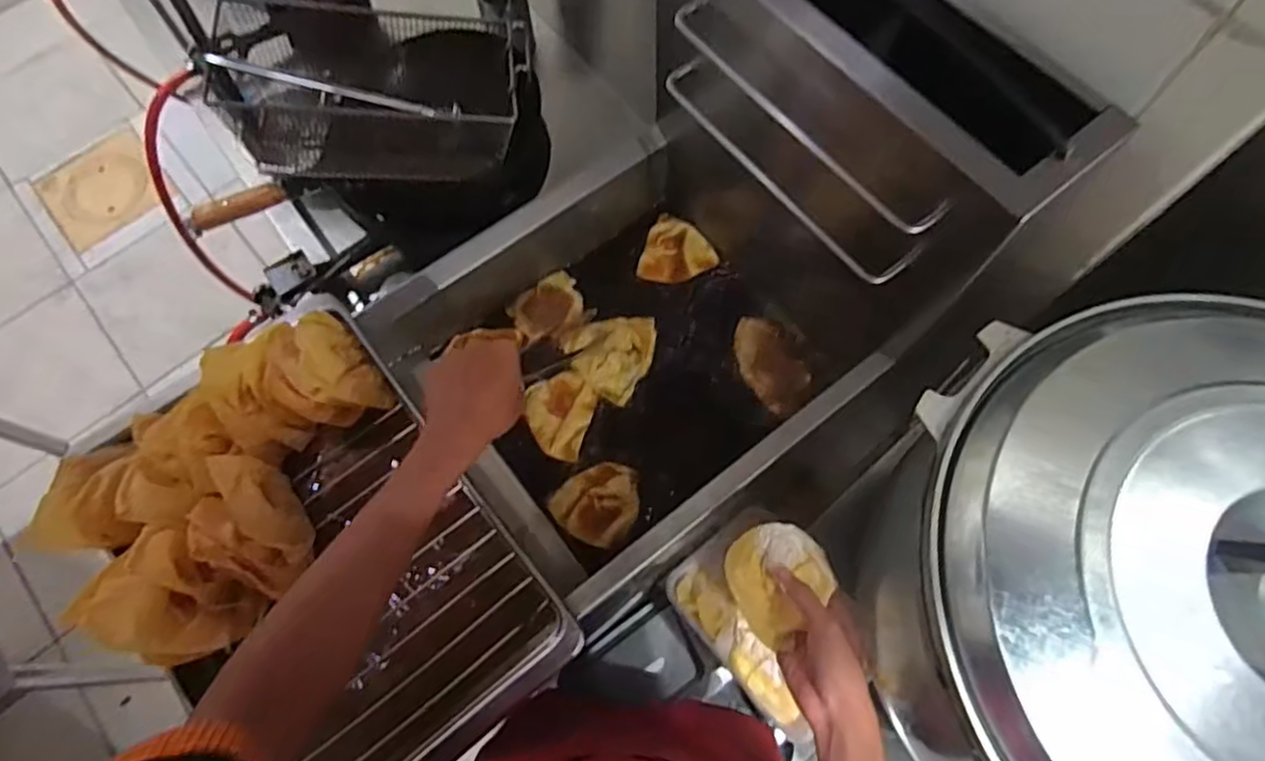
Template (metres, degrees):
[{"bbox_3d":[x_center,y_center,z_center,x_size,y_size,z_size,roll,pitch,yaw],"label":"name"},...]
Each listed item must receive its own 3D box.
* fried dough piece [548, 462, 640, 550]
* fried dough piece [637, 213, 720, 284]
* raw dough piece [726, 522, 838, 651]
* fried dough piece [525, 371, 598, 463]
[{"bbox_3d":[-0.039,0.135,0.757,0.091,0.013,0.090,0,68,0],"label":"fried dough piece"},{"bbox_3d":[0.062,-0.164,0.868,0.093,0.012,0.094,16,69,6],"label":"fried dough piece"},{"bbox_3d":[0.126,0.166,0.577,0.085,0.022,0.088,0,68,0],"label":"raw dough piece"},{"bbox_3d":[-0.087,0.038,0.792,0.076,0.012,0.103,12,69,5],"label":"fried dough piece"}]

